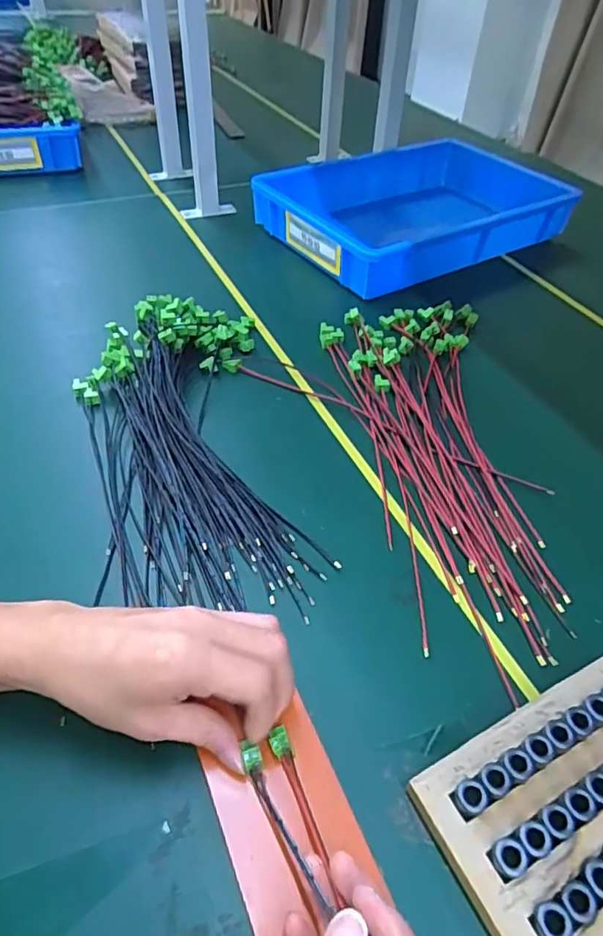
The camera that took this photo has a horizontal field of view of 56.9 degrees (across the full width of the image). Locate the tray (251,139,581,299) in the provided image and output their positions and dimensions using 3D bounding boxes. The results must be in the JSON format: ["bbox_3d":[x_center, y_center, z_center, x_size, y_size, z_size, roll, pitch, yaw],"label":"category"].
[{"bbox_3d":[0.186,-0.416,0.890,0.463,0.078,0.300,-27,54,-26],"label":"tray"}]

